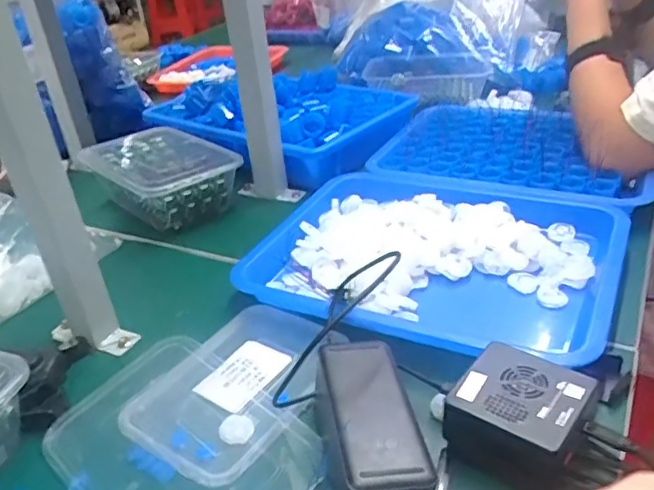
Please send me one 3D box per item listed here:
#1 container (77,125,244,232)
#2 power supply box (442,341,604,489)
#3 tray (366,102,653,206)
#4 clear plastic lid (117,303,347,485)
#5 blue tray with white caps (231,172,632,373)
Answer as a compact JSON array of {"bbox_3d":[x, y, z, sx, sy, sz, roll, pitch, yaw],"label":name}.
[{"bbox_3d":[-0.217,-0.087,0.784,0.136,0.069,0.204,-27,37,-31],"label":"container"},{"bbox_3d":[0.130,0.112,0.405,0.076,0.045,0.077,23,41,38],"label":"power supply box"},{"bbox_3d":[0.245,-0.123,0.764,0.313,0.038,0.243,12,35,27],"label":"tray"},{"bbox_3d":[-0.068,0.106,0.488,0.129,0.014,0.174,12,35,27],"label":"clear plastic lid"},{"bbox_3d":[0.110,0.006,0.605,0.331,0.038,0.281,11,35,26],"label":"blue tray with white caps"}]

